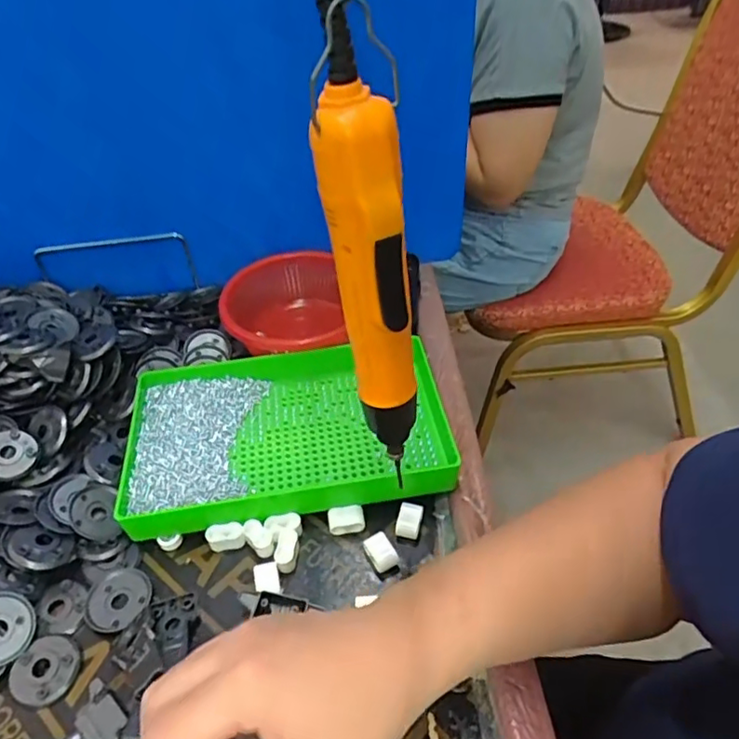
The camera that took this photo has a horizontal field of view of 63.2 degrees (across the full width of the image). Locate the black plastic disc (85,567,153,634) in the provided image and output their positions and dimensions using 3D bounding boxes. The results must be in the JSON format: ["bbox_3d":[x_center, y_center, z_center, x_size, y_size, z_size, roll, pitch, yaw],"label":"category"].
[{"bbox_3d":[-0.171,0.155,0.406,0.043,0.007,0.043,-2,43,2],"label":"black plastic disc"}]

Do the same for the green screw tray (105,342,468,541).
[{"bbox_3d":[-0.066,0.040,0.487,0.246,0.028,0.161,-7,43,-5],"label":"green screw tray"}]

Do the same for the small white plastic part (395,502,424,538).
[{"bbox_3d":[0.029,0.111,0.441,0.018,0.016,0.024,10,44,13],"label":"small white plastic part"}]

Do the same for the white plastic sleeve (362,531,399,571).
[{"bbox_3d":[0.007,0.128,0.422,0.017,0.015,0.024,-22,46,-19],"label":"white plastic sleeve"}]

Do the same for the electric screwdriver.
[{"bbox_3d":[0.001,-0.029,0.297,0.041,0.197,0.032,-14,44,-12],"label":"electric screwdriver"}]

